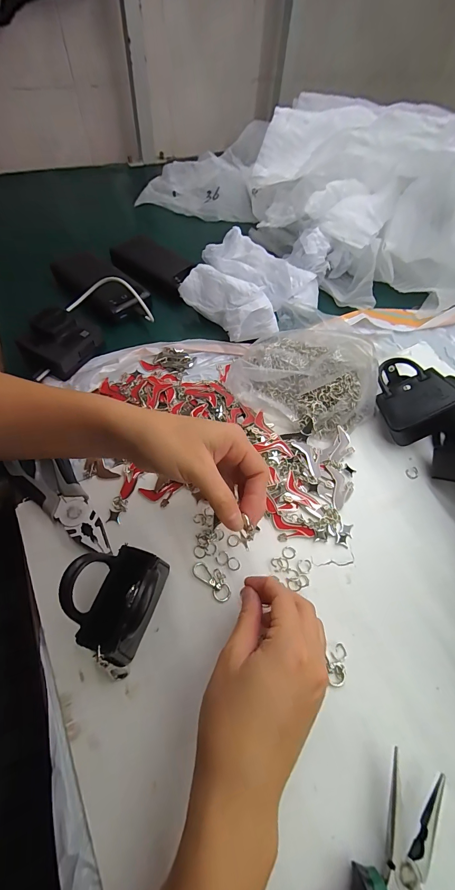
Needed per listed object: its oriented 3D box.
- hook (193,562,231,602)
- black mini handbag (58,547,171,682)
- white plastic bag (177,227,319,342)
[{"bbox_3d":[-0.014,0.122,0.295,0.041,0.004,0.015,41,65,20],"label":"hook"},{"bbox_3d":[-0.079,0.116,0.239,0.054,0.099,0.077,30,61,15],"label":"black mini handbag"},{"bbox_3d":[0.027,-0.223,0.474,0.177,0.058,0.163,40,64,19],"label":"white plastic bag"}]

